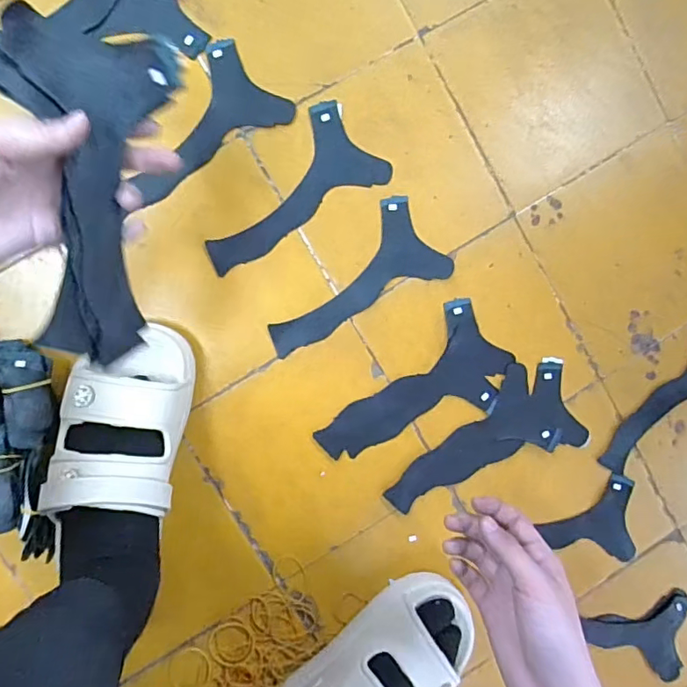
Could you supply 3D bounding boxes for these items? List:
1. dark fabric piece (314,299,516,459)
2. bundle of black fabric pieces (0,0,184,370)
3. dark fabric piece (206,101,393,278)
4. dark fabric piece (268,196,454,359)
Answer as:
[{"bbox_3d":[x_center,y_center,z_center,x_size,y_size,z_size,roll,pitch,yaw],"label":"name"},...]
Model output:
[{"bbox_3d":[0.082,0.061,0.541,0.105,0.006,0.201,45,88,-7],"label":"dark fabric piece"},{"bbox_3d":[-0.163,-0.096,0.321,0.109,0.027,0.202,7,95,-34],"label":"bundle of black fabric pieces"},{"bbox_3d":[-0.057,-0.156,0.514,0.195,0.004,0.093,-31,100,-5],"label":"dark fabric piece"},{"bbox_3d":[0.007,-0.071,0.526,0.194,0.004,0.093,-26,96,-5],"label":"dark fabric piece"}]

